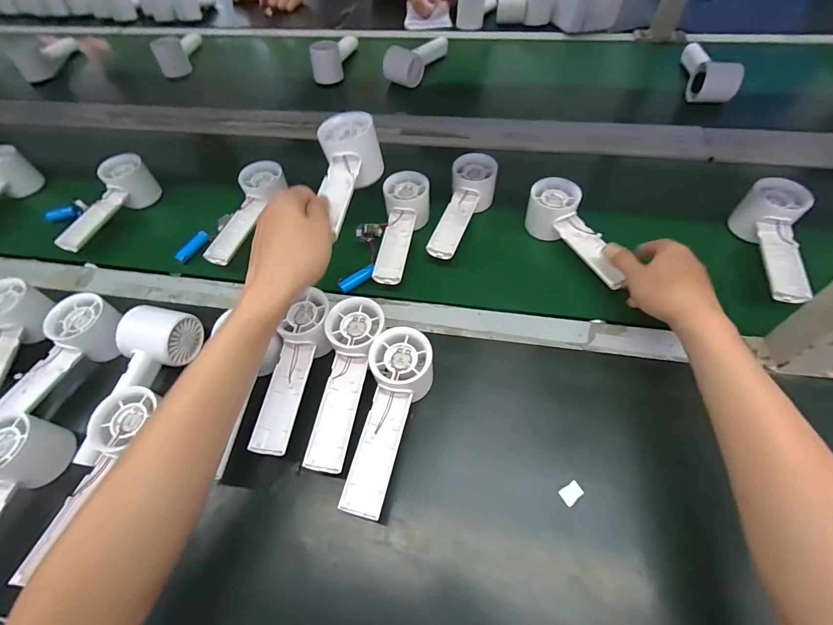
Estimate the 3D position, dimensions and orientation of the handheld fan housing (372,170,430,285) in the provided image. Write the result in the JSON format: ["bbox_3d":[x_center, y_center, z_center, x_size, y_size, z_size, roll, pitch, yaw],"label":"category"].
[{"bbox_3d":[-0.016,-0.105,0.480,0.054,0.045,0.159,3,57,7],"label":"handheld fan housing"}]

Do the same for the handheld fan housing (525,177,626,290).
[{"bbox_3d":[0.185,-0.095,0.462,0.059,0.045,0.146,-22,63,-9],"label":"handheld fan housing"}]

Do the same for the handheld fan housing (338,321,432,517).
[{"bbox_3d":[-0.025,0.095,0.352,0.057,0.050,0.163,11,71,12],"label":"handheld fan housing"}]

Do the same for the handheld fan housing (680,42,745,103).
[{"bbox_3d":[0.498,-0.417,0.654,0.061,0.052,0.162,12,58,12],"label":"handheld fan housing"}]

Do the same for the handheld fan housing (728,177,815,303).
[{"bbox_3d":[0.404,-0.082,0.437,0.057,0.053,0.147,14,59,14],"label":"handheld fan housing"}]

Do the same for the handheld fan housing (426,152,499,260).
[{"bbox_3d":[0.060,-0.133,0.491,0.054,0.052,0.151,14,59,14],"label":"handheld fan housing"}]

